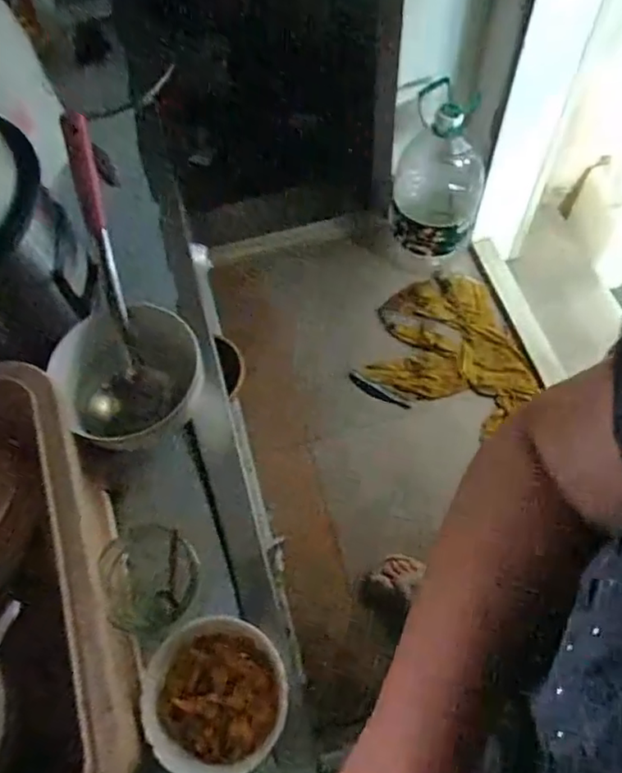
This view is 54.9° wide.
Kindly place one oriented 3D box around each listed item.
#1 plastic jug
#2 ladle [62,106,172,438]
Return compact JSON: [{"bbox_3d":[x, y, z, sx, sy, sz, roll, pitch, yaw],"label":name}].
[{"bbox_3d":[0.311,-0.535,1.459,0.216,0.363,0.255,4,63,5],"label":"plastic jug"},{"bbox_3d":[-0.208,-0.116,0.610,0.072,0.048,0.323,-11,93,-2],"label":"ladle"}]

